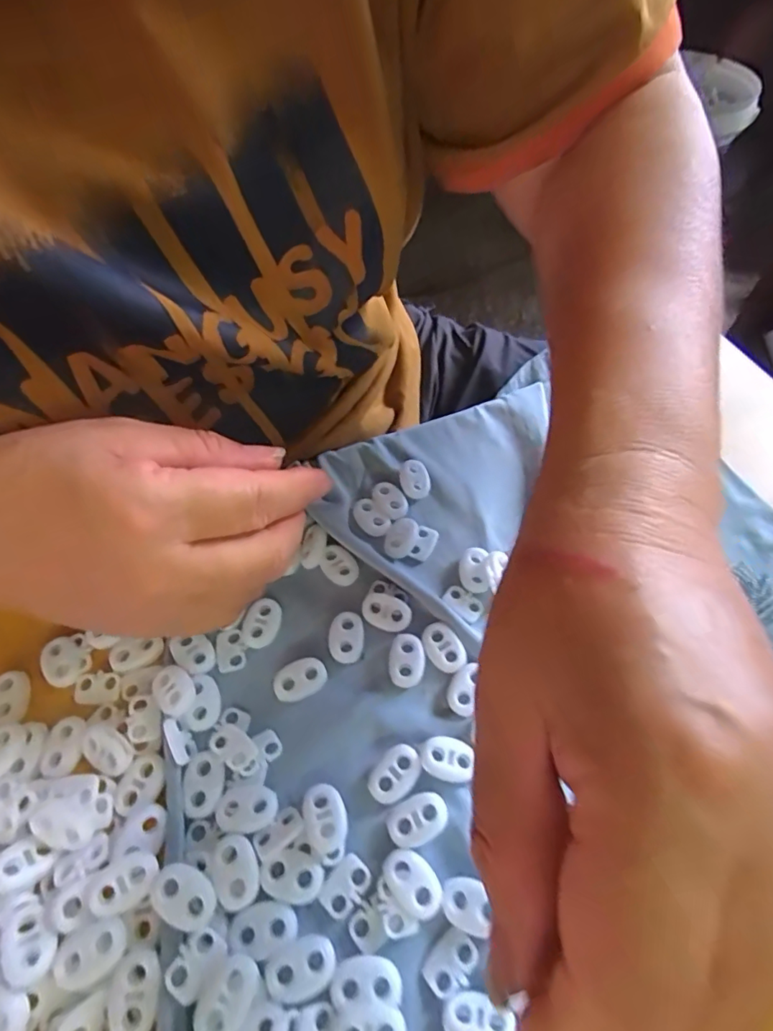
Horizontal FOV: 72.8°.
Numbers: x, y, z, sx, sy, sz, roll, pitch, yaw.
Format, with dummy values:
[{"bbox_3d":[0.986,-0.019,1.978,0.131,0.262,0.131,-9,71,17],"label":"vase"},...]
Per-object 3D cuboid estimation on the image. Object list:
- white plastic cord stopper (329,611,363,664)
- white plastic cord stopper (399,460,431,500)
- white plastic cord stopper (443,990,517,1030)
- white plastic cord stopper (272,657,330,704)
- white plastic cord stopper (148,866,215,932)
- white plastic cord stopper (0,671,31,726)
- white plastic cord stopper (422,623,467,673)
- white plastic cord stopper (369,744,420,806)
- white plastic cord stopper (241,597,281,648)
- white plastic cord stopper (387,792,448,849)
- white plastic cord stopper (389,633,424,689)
[{"bbox_3d":[-0.018,0.053,0.230,0.015,0.004,0.021,1,58,1],"label":"white plastic cord stopper"},{"bbox_3d":[0.015,-0.019,0.274,0.015,0.006,0.021,-4,58,-3],"label":"white plastic cord stopper"},{"bbox_3d":[0.027,0.156,0.160,0.019,0.007,0.015,14,58,10],"label":"white plastic cord stopper"},{"bbox_3d":[-0.036,0.069,0.221,0.022,0.005,0.015,-23,61,-14],"label":"white plastic cord stopper"},{"bbox_3d":[-0.068,0.128,0.176,0.023,0.006,0.015,21,60,13],"label":"white plastic cord stopper"},{"bbox_3d":[-0.156,0.074,0.214,0.015,0.004,0.021,-18,60,-11],"label":"white plastic cord stopper"},{"bbox_3d":[0.025,0.056,0.225,0.014,0.004,0.022,-34,64,-19],"label":"white plastic cord stopper"},{"bbox_3d":[0.003,0.099,0.201,0.014,0.004,0.022,33,63,19],"label":"white plastic cord stopper"},{"bbox_3d":[-0.055,0.048,0.233,0.015,0.006,0.022,16,59,9],"label":"white plastic cord stopper"},{"bbox_3d":[0.011,0.111,0.192,0.022,0.004,0.015,-22,60,-13],"label":"white plastic cord stopper"},{"bbox_3d":[0.009,0.062,0.225,0.015,0.005,0.022,2,58,1],"label":"white plastic cord stopper"}]

